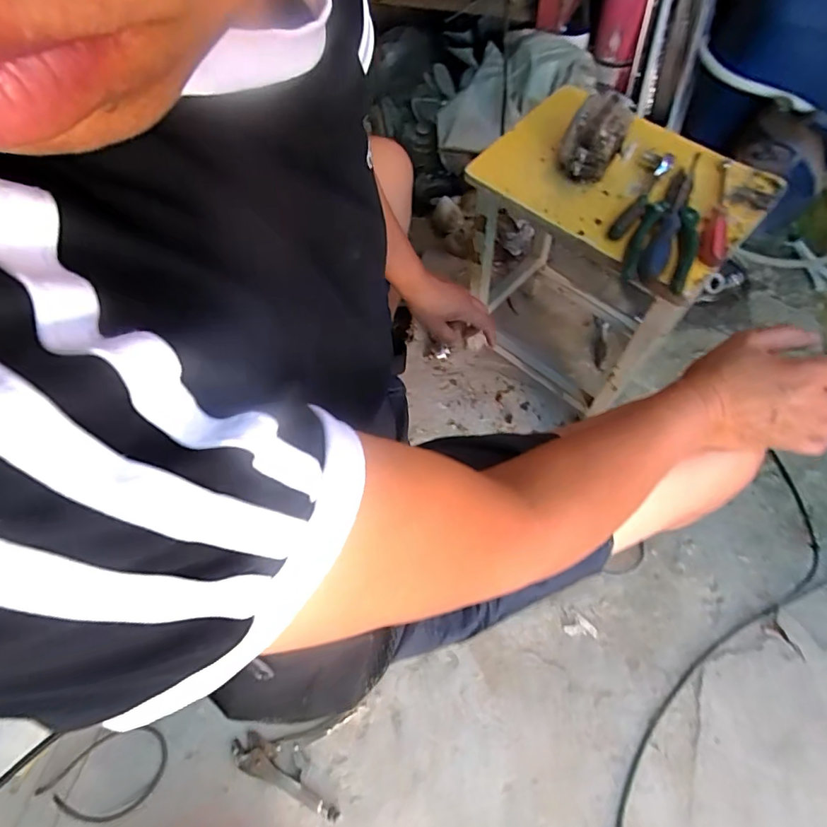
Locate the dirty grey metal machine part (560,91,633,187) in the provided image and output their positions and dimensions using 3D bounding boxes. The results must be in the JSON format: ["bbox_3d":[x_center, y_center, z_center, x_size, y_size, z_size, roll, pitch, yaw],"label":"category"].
[{"bbox_3d":[0.218,-0.328,0.603,0.069,0.086,0.067,16,61,12],"label":"dirty grey metal machine part"}]

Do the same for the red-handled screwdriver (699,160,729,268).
[{"bbox_3d":[0.366,-0.243,0.599,0.029,0.028,0.166,15,61,12],"label":"red-handled screwdriver"}]

